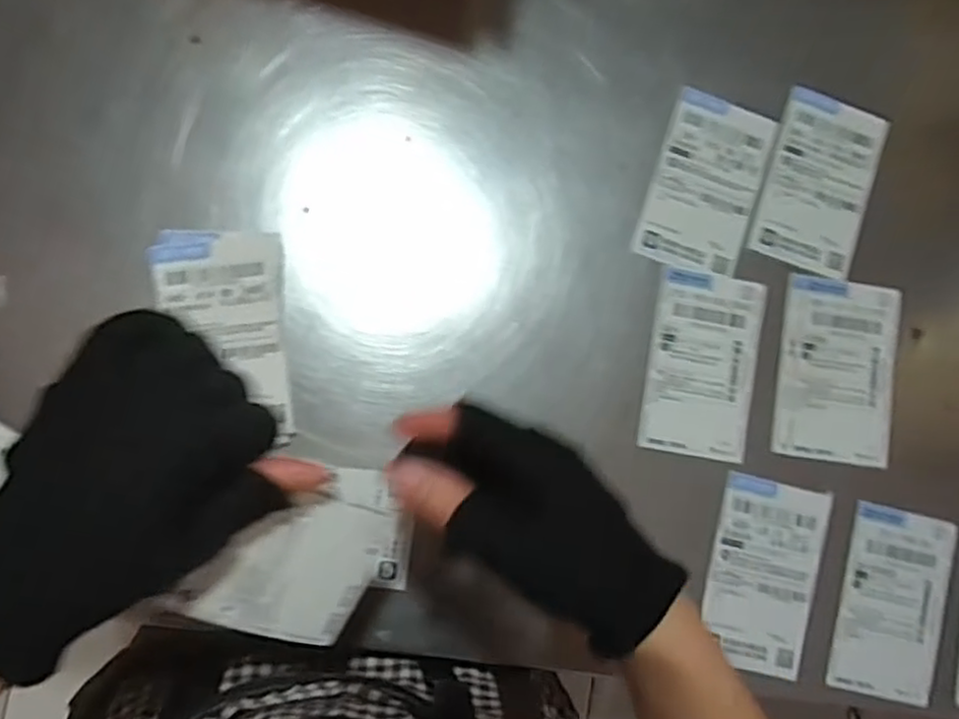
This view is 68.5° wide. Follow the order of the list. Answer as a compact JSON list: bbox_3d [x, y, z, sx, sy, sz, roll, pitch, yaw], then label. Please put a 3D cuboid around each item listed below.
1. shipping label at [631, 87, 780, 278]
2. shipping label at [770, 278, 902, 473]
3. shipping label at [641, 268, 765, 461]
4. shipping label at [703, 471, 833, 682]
[{"bbox_3d":[0.168,-0.129,0.518,0.077,0.006,0.131,18,84,-5],"label":"shipping label"},{"bbox_3d":[0.264,0.008,0.516,0.087,0.009,0.132,7,85,-6],"label":"shipping label"},{"bbox_3d":[0.161,0.003,0.507,0.078,0.006,0.129,10,86,-4],"label":"shipping label"},{"bbox_3d":[0.203,0.154,0.501,0.078,0.006,0.132,13,85,-5],"label":"shipping label"}]

